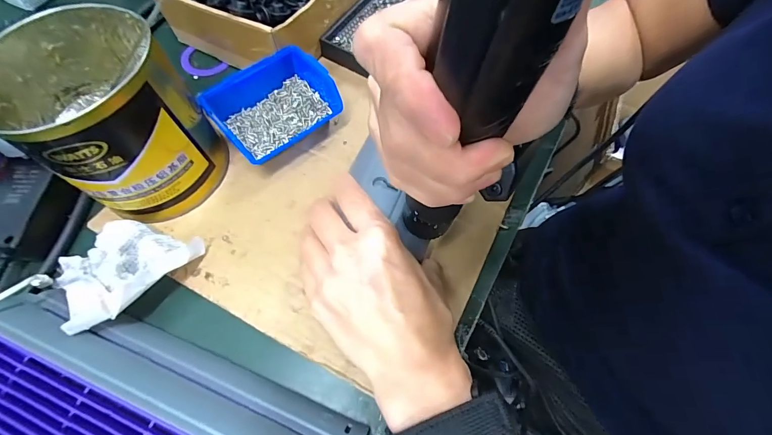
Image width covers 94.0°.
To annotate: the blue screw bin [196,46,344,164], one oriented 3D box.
[{"bbox_3d":[-0.105,-0.105,0.350,0.111,0.050,0.078,-35,69,-16],"label":"blue screw bin"}]

